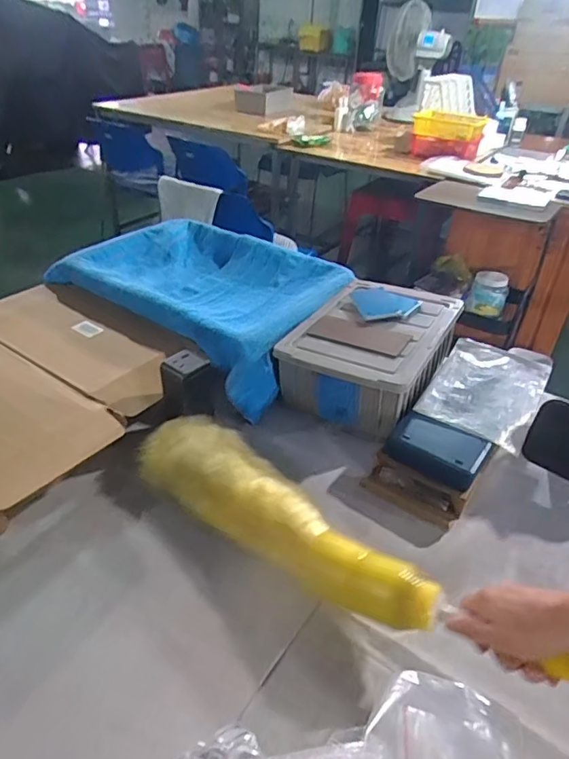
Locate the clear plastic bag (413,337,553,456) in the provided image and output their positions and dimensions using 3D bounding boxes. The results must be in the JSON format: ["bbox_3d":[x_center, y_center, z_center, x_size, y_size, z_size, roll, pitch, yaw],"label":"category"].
[{"bbox_3d":[0.304,0.009,0.774,0.146,0.033,0.228,20,38,25],"label":"clear plastic bag"}]

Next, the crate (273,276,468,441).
[{"bbox_3d":[0.144,-0.047,0.842,0.211,0.109,0.303,19,37,24],"label":"crate"}]

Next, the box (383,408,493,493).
[{"bbox_3d":[0.203,0.091,0.688,0.118,0.042,0.074,24,39,29],"label":"box"}]

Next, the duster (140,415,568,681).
[{"bbox_3d":[0.045,0.165,0.558,0.540,0.068,0.111,23,38,34],"label":"duster"}]

